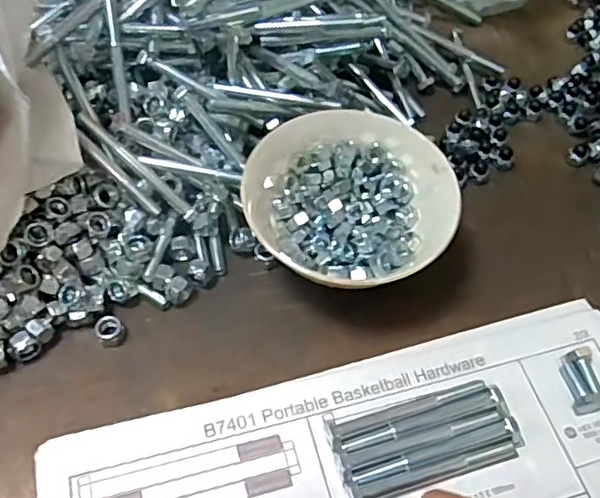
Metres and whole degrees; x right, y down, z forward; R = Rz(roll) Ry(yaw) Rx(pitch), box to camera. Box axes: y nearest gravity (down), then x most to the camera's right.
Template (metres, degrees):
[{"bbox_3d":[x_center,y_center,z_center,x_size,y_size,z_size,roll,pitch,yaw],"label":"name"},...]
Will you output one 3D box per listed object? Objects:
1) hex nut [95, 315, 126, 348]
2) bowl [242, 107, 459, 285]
[{"bbox_3d":[-0.127,0.054,0.403,0.017,0.012,0.021,-23,60,-18],"label":"hex nut"},{"bbox_3d":[0.033,-0.026,0.434,0.142,0.068,0.135,2,55,-2],"label":"bowl"}]

